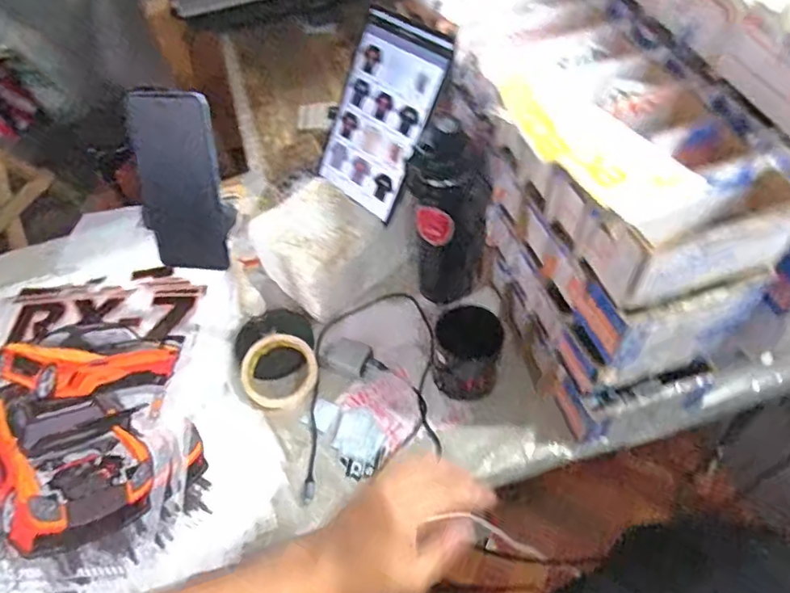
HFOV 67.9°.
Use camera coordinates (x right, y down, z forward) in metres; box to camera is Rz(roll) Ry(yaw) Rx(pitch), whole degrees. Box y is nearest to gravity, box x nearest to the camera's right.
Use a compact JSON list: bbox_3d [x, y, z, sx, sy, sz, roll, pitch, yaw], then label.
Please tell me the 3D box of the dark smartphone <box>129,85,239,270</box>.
[{"bbox_3d":[-0.207,-0.107,0.567,0.089,0.171,0.013,3,28,13],"label":"dark smartphone"}]

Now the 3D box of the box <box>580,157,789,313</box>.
[{"bbox_3d":[0.256,-0.058,0.508,0.161,0.084,0.082,-20,54,-10],"label":"box"}]

